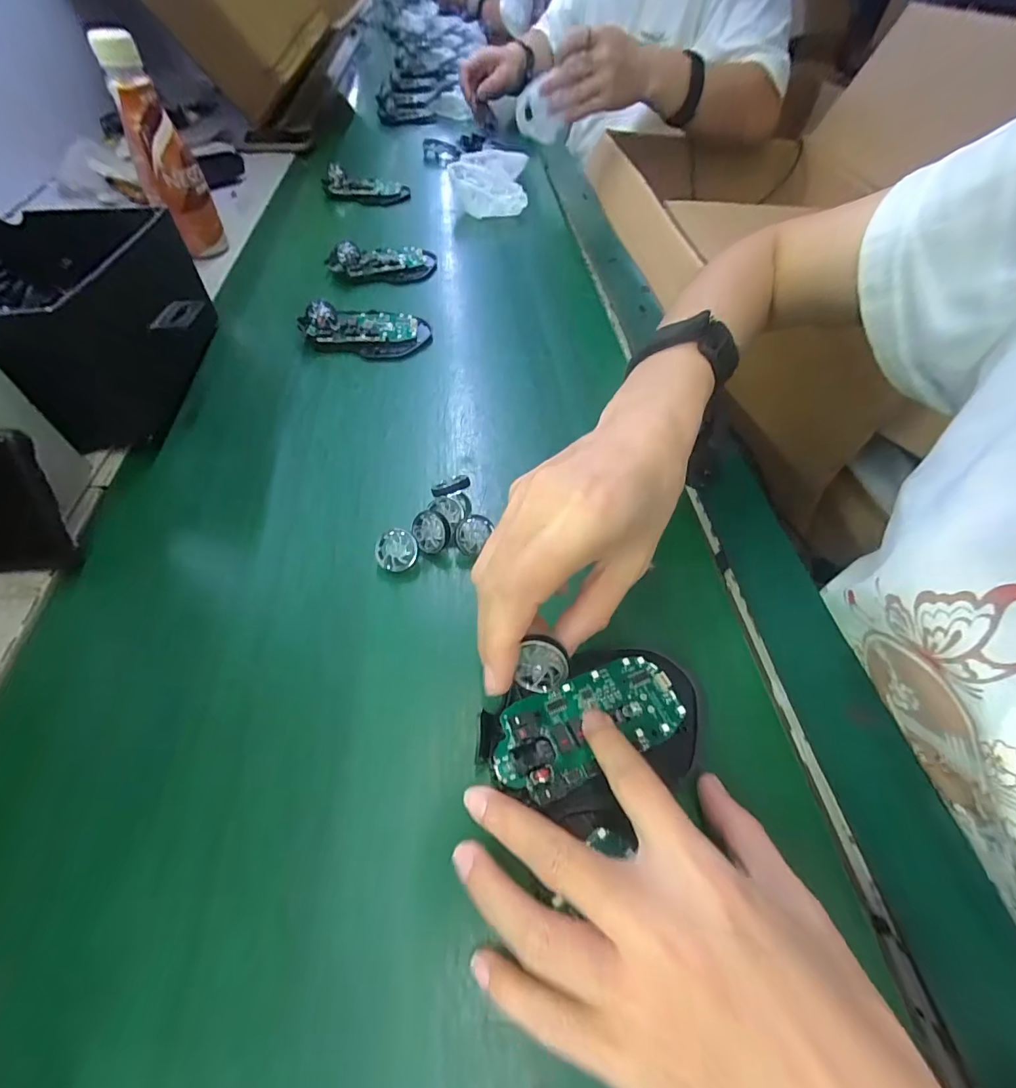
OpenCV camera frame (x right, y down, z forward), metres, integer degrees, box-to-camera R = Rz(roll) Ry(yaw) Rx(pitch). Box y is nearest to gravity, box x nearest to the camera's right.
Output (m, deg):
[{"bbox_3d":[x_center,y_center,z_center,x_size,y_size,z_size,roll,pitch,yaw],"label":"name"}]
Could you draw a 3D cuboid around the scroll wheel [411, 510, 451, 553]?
[{"bbox_3d":[-0.047,-0.008,0.282,0.022,0.009,0.026,-22,91,16],"label":"scroll wheel"}]

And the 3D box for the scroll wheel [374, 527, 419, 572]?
[{"bbox_3d":[-0.068,0.004,0.281,0.025,0.004,0.026,0,86,1],"label":"scroll wheel"}]

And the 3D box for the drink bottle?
[{"bbox_3d":[-0.336,-0.376,0.450,0.053,0.163,0.049,-26,60,-19],"label":"drink bottle"}]

